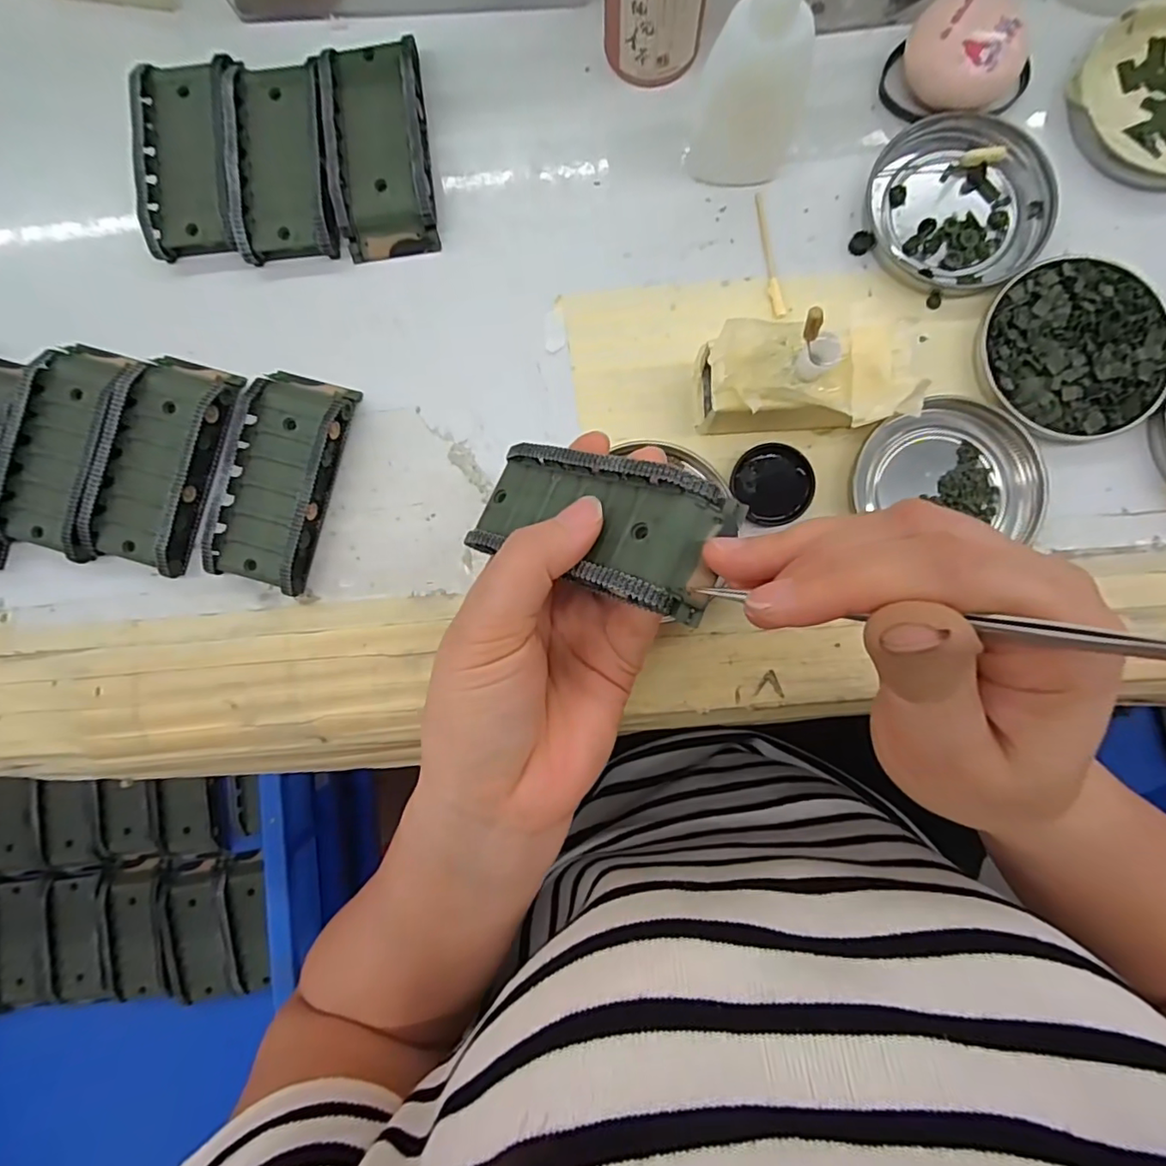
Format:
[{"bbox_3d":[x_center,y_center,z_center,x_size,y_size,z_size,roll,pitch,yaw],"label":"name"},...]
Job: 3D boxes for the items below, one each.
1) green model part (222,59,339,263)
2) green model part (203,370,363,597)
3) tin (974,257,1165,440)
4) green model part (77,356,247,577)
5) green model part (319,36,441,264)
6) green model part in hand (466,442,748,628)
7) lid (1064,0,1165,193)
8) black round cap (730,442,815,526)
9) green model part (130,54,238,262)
[{"bbox_3d":[-0.139,-0.198,0.268,0.044,0.022,0.088,-5,88,3],"label":"green model part"},{"bbox_3d":[-0.138,-0.048,0.262,0.044,0.018,0.096,16,89,3],"label":"green model part"},{"bbox_3d":[0.213,-0.101,0.250,0.078,0.010,0.074,0,88,3],"label":"tin"},{"bbox_3d":[-0.194,-0.056,0.265,0.051,0.019,0.095,15,89,3],"label":"green model part"},{"bbox_3d":[-0.094,-0.203,0.266,0.043,0.020,0.094,-7,87,3],"label":"green model part"},{"bbox_3d":[0.002,-0.022,0.198,0.095,0.020,0.045,23,89,36],"label":"green model part in hand"},{"bbox_3d":[0.258,-0.214,0.252,0.075,0.009,0.079,0,88,3],"label":"lid"},{"bbox_3d":[0.085,-0.044,0.256,0.033,0.006,0.035,0,88,3],"label":"black round cap"},{"bbox_3d":[-0.184,-0.201,0.271,0.043,0.022,0.088,-5,88,3],"label":"green model part"}]

